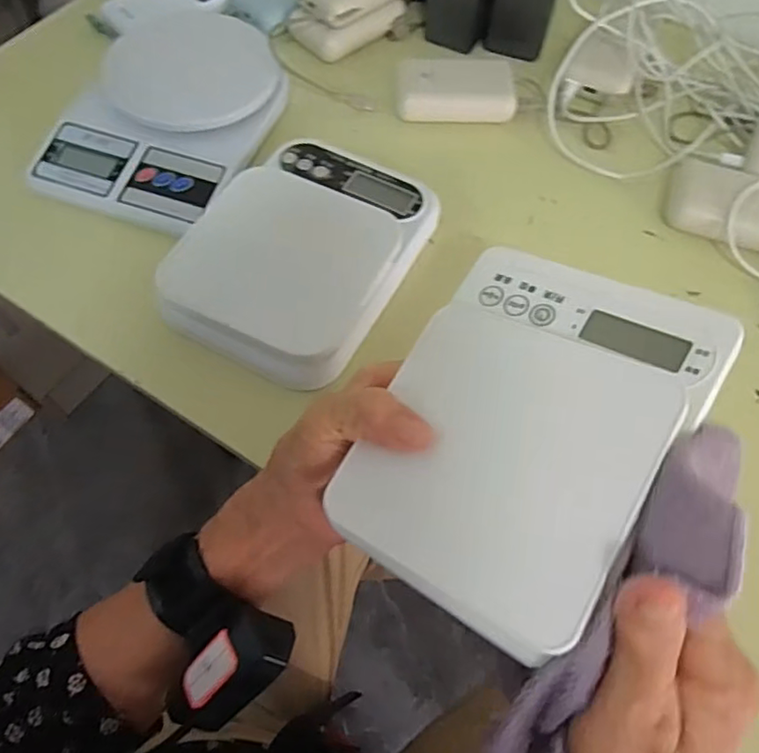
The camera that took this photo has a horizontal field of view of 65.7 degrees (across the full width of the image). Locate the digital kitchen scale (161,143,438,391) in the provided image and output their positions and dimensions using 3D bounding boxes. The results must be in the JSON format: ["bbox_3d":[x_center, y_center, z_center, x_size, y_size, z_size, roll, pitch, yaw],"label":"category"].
[{"bbox_3d":[-0.055,-0.093,0.418,0.141,0.032,0.198,25,64,11],"label":"digital kitchen scale"}]

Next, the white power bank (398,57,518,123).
[{"bbox_3d":[0.067,-0.249,0.510,0.099,0.028,0.050,1,62,-1],"label":"white power bank"}]

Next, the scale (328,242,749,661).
[{"bbox_3d":[0.065,0.018,0.269,0.125,0.017,0.175,26,70,30],"label":"scale"}]

